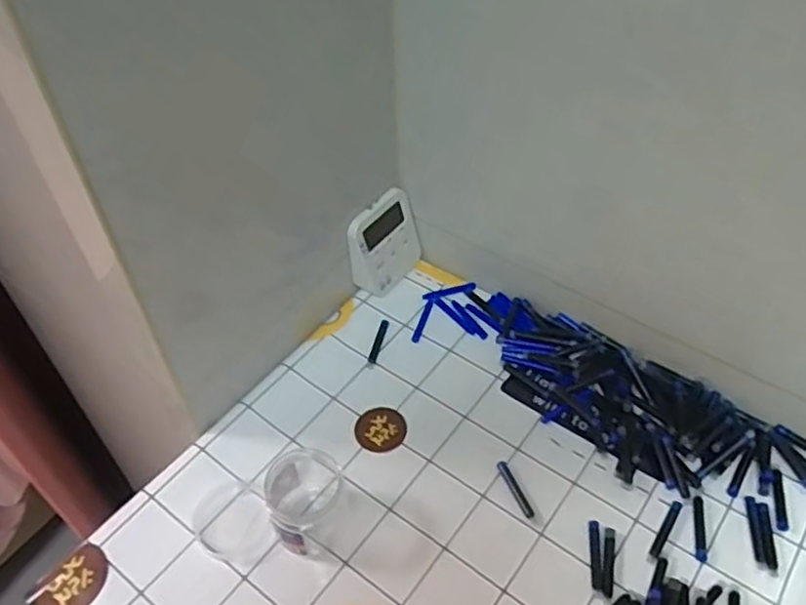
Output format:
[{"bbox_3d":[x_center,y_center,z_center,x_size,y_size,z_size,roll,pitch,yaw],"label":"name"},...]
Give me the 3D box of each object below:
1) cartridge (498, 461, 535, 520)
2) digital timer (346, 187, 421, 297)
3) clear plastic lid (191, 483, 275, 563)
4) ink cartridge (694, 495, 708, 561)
[{"bbox_3d":[0.082,0.136,0.503,0.008,0.004,0.048,-17,50,-13],"label":"cartridge"},{"bbox_3d":[-0.019,-0.055,0.632,0.019,0.081,0.078,19,51,40],"label":"digital timer"},{"bbox_3d":[-0.120,0.155,0.488,0.050,0.006,0.059,-27,53,-21],"label":"clear plastic lid"},{"bbox_3d":[0.206,0.155,0.478,0.007,0.004,0.047,9,49,9],"label":"ink cartridge"}]

